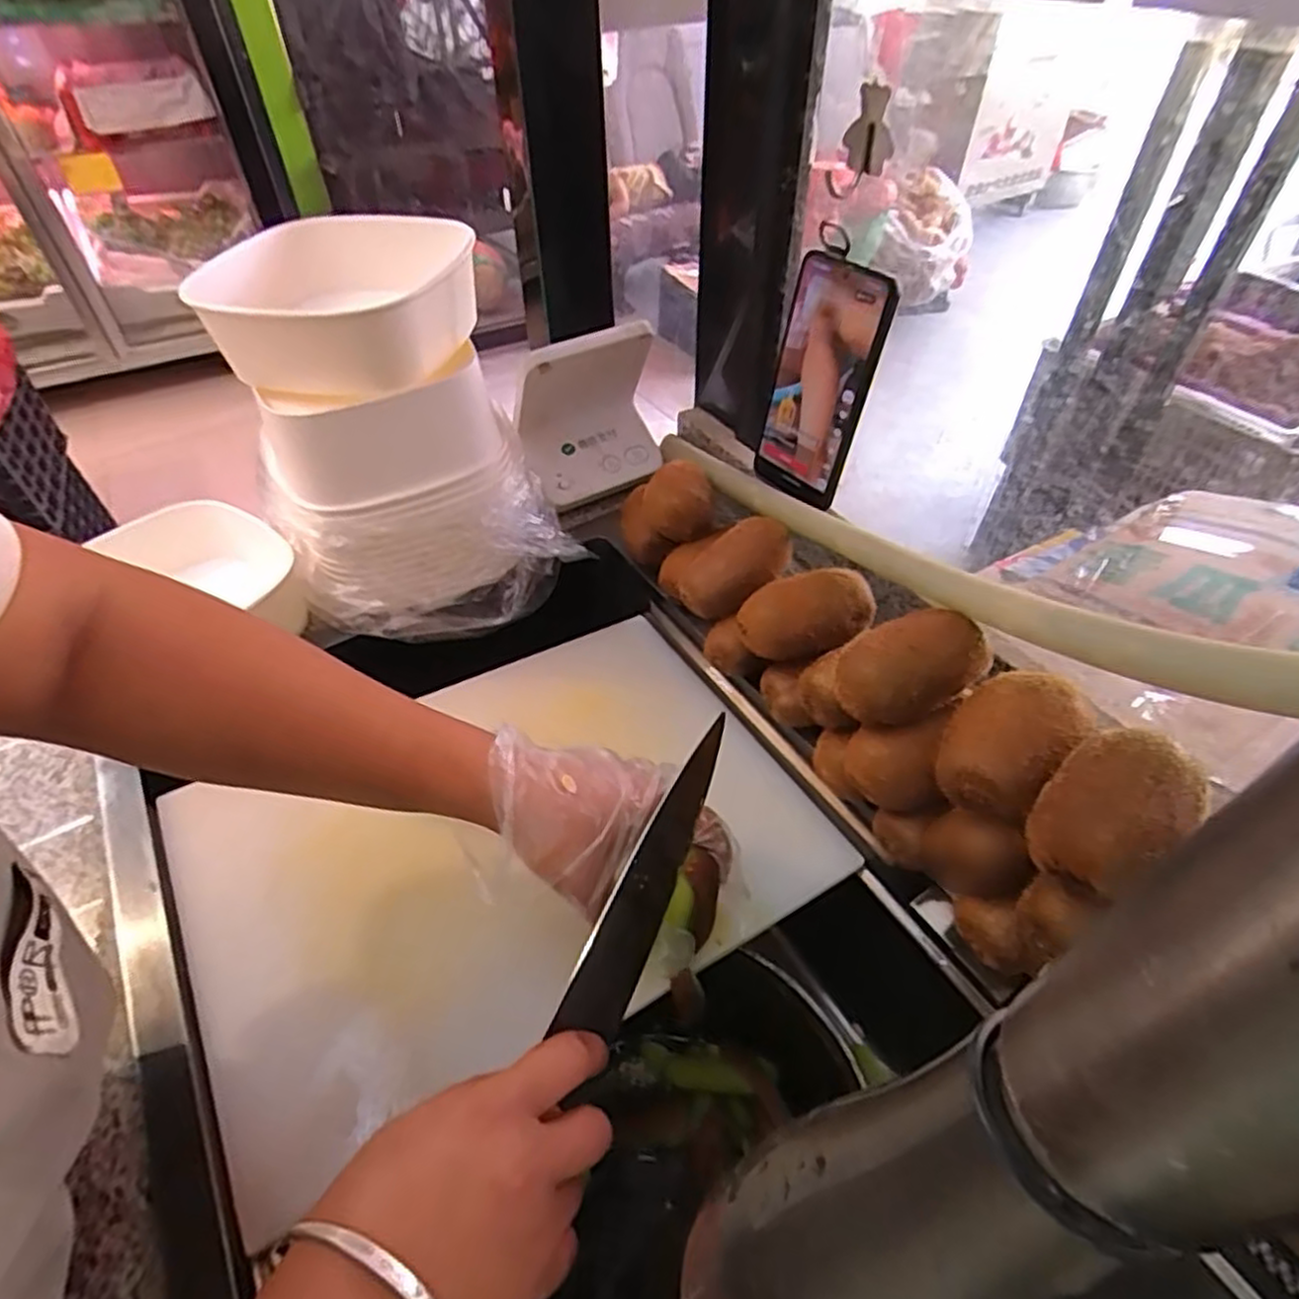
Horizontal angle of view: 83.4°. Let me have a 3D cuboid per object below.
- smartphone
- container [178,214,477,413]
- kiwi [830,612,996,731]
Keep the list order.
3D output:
[{"bbox_3d":[0.117,-0.181,0.509,0.013,0.157,0.085,-24,48,-32],"label":"smartphone"},{"bbox_3d":[-0.206,-0.235,0.497,0.167,0.062,0.159,1,47,3],"label":"container"},{"bbox_3d":[0.131,0.012,0.374,0.071,0.044,0.052,-18,49,-15],"label":"kiwi"}]

